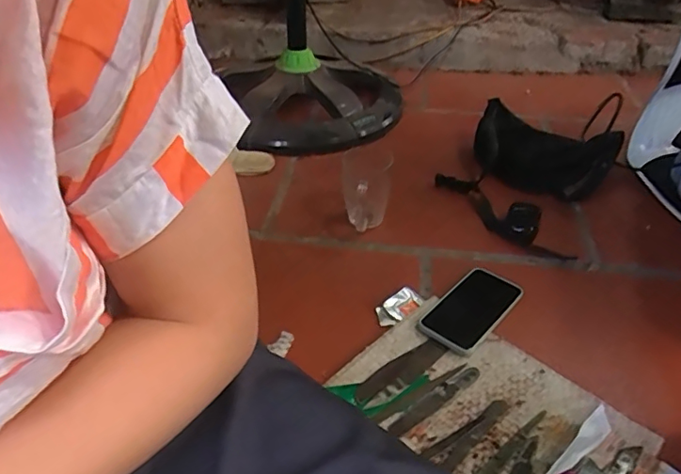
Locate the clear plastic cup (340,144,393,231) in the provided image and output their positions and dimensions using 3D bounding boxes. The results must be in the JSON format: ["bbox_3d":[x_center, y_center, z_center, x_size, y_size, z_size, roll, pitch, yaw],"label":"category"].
[{"bbox_3d":[0.040,-0.073,0.847,0.078,0.112,0.098,3,38,3],"label":"clear plastic cup"}]

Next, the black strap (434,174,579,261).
[{"bbox_3d":[0.272,-0.041,0.884,0.080,0.032,0.272,-19,42,-23],"label":"black strap"}]

